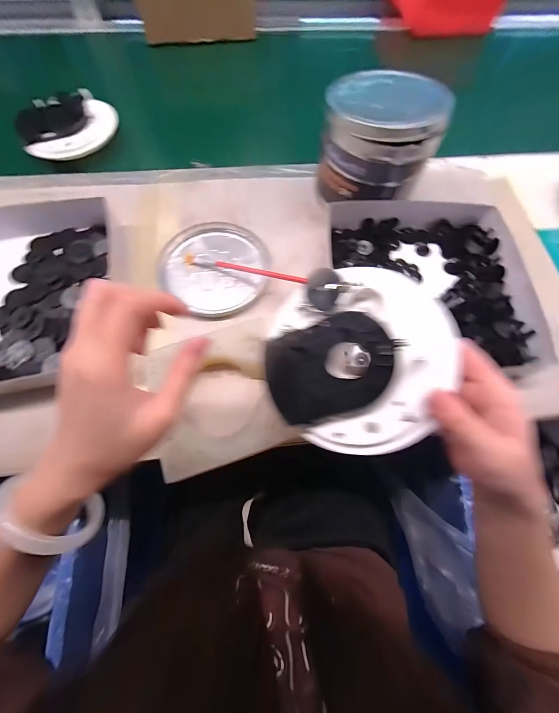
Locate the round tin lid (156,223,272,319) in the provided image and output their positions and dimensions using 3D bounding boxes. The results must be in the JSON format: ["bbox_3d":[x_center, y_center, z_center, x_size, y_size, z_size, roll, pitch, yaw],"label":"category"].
[{"bbox_3d":[-0.074,-0.107,0.342,0.133,0.017,0.125,1,67,-1],"label":"round tin lid"}]

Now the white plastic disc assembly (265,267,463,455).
[{"bbox_3d":[0.048,0.004,0.190,0.115,0.014,0.119,0,92,17],"label":"white plastic disc assembly"}]

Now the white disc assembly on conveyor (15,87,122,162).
[{"bbox_3d":[-0.289,-0.322,0.395,0.121,0.030,0.097,-29,71,-13],"label":"white disc assembly on conveyor"}]

